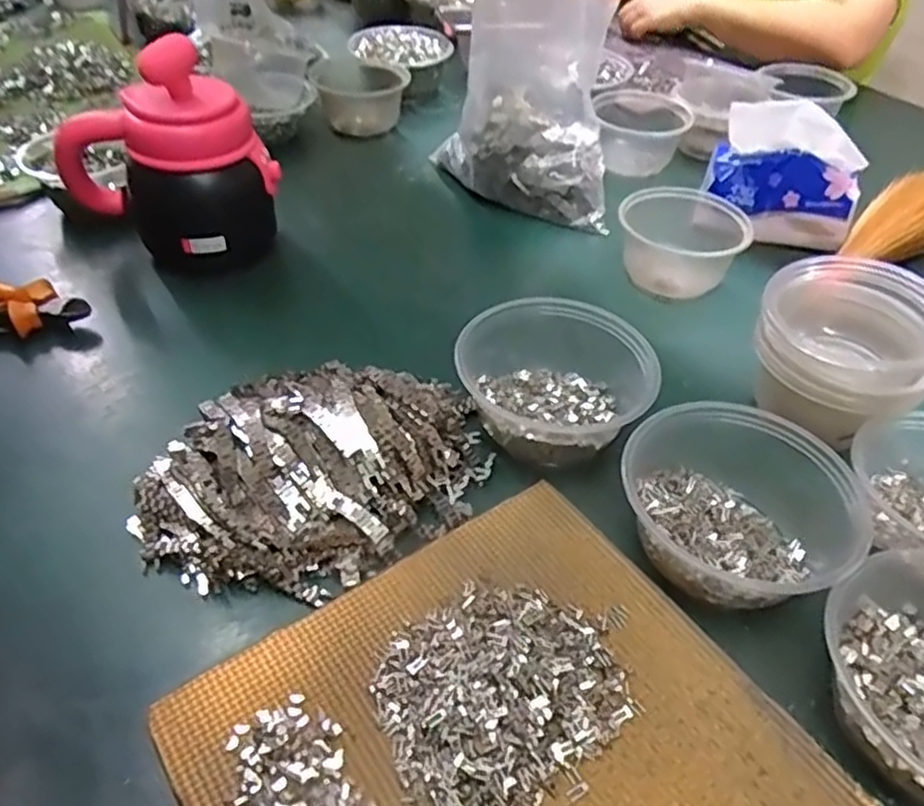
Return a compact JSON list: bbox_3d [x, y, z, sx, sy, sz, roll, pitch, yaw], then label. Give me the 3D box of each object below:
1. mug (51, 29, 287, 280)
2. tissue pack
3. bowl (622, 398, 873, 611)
[{"bbox_3d":[-0.258,-0.209,0.610,0.157,0.177,0.105,20,47,17],"label":"mug"},{"bbox_3d":[0.311,-0.225,0.685,0.137,0.118,0.063,18,47,15],"label":"tissue pack"},{"bbox_3d":[0.162,0.061,0.432,0.124,0.057,0.117,1,45,-1],"label":"bowl"}]

